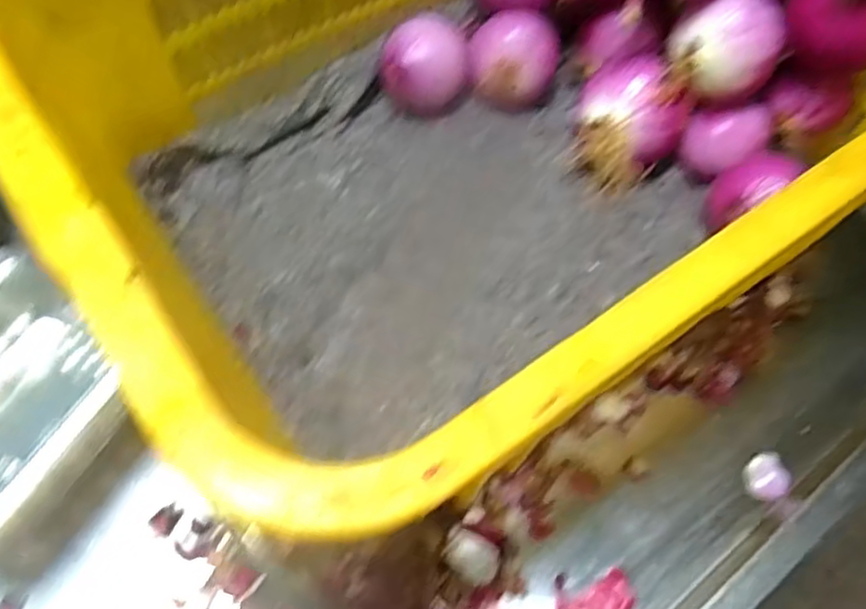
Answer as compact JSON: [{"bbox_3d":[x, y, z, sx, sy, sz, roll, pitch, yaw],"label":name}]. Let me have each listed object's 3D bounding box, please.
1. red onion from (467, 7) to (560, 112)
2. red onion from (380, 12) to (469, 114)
[{"bbox_3d":[0.070,-0.216,0.631,0.081,0.075,0.068,11,65,2],"label":"red onion"},{"bbox_3d":[-0.008,-0.209,0.624,0.074,0.064,0.066,-7,66,-7],"label":"red onion"}]

